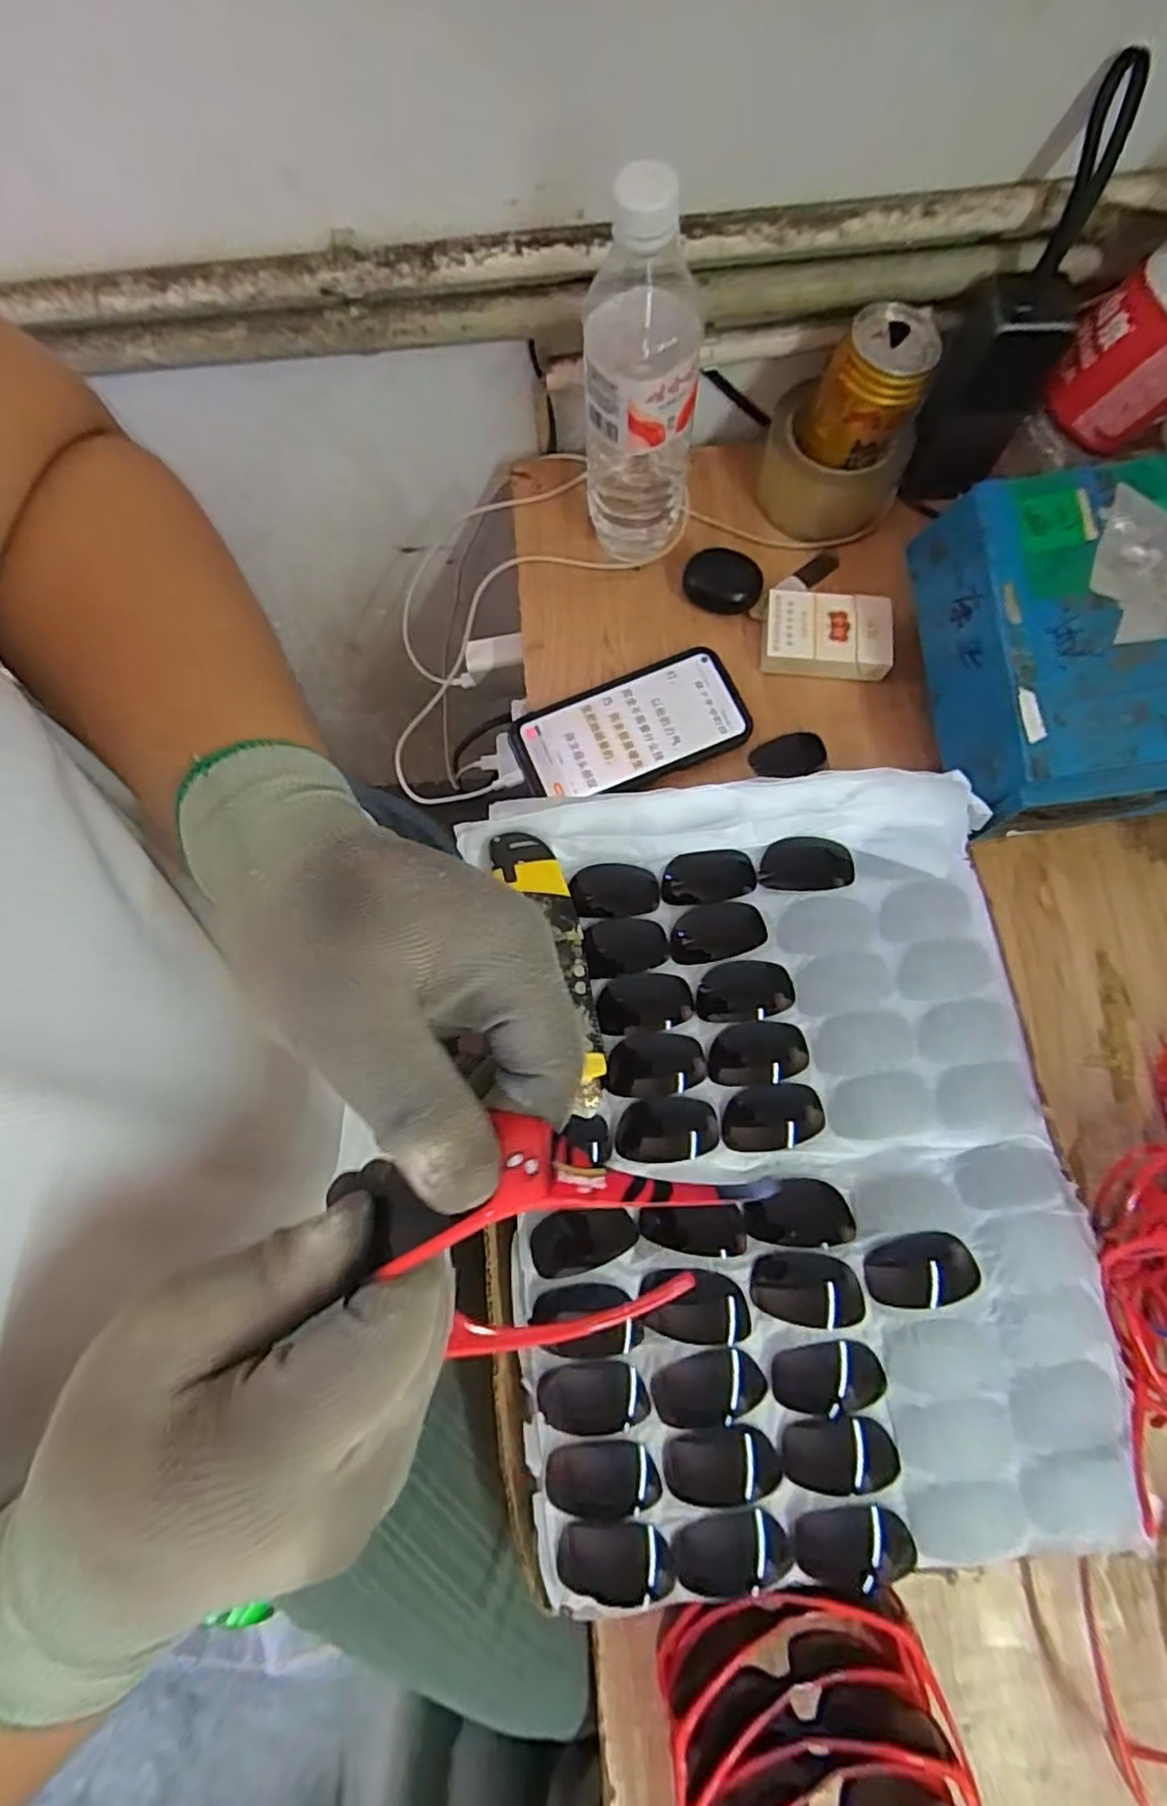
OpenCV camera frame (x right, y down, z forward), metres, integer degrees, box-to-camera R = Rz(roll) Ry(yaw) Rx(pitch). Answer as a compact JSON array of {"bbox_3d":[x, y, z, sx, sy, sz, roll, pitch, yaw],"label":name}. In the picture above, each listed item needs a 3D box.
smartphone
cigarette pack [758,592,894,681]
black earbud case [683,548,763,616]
[{"bbox_3d":[0.036,-0.123,0.489,0.160,0.014,0.080,-21,76,-4],"label":"smartphone"},{"bbox_3d":[0.177,-0.194,0.495,0.088,0.026,0.056,7,76,3],"label":"cigarette pack"},{"bbox_3d":[0.105,-0.241,0.511,0.057,0.024,0.038,24,78,7],"label":"black earbud case"}]

